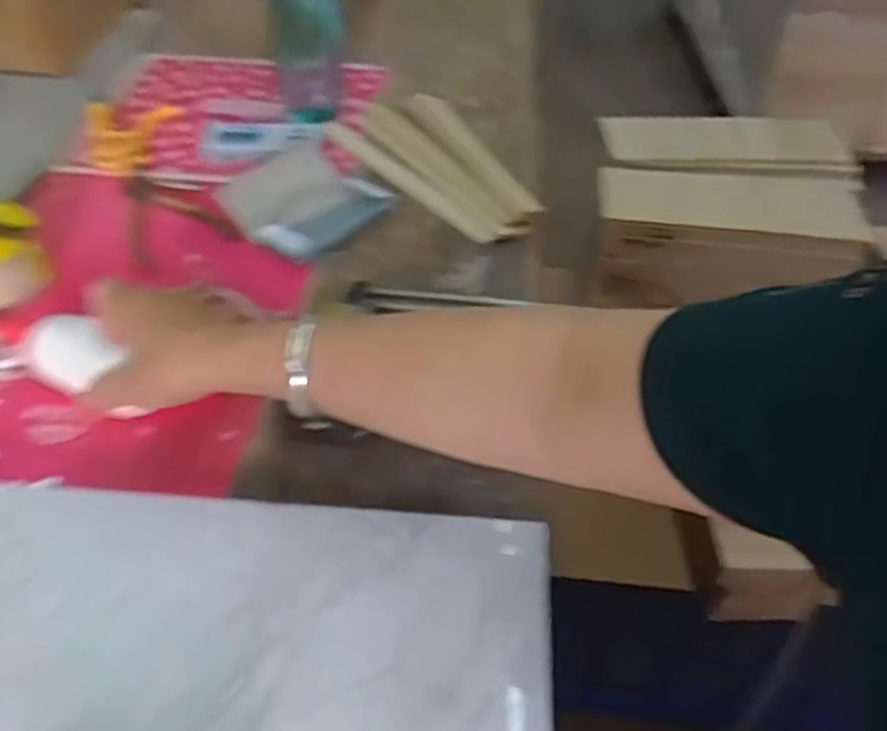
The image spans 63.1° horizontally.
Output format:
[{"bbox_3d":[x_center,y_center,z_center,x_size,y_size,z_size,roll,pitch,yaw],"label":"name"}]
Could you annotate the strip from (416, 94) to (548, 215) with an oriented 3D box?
[{"bbox_3d":[0.031,-0.229,0.762,0.033,0.008,0.270,-19,46,-9],"label":"strip"}]

